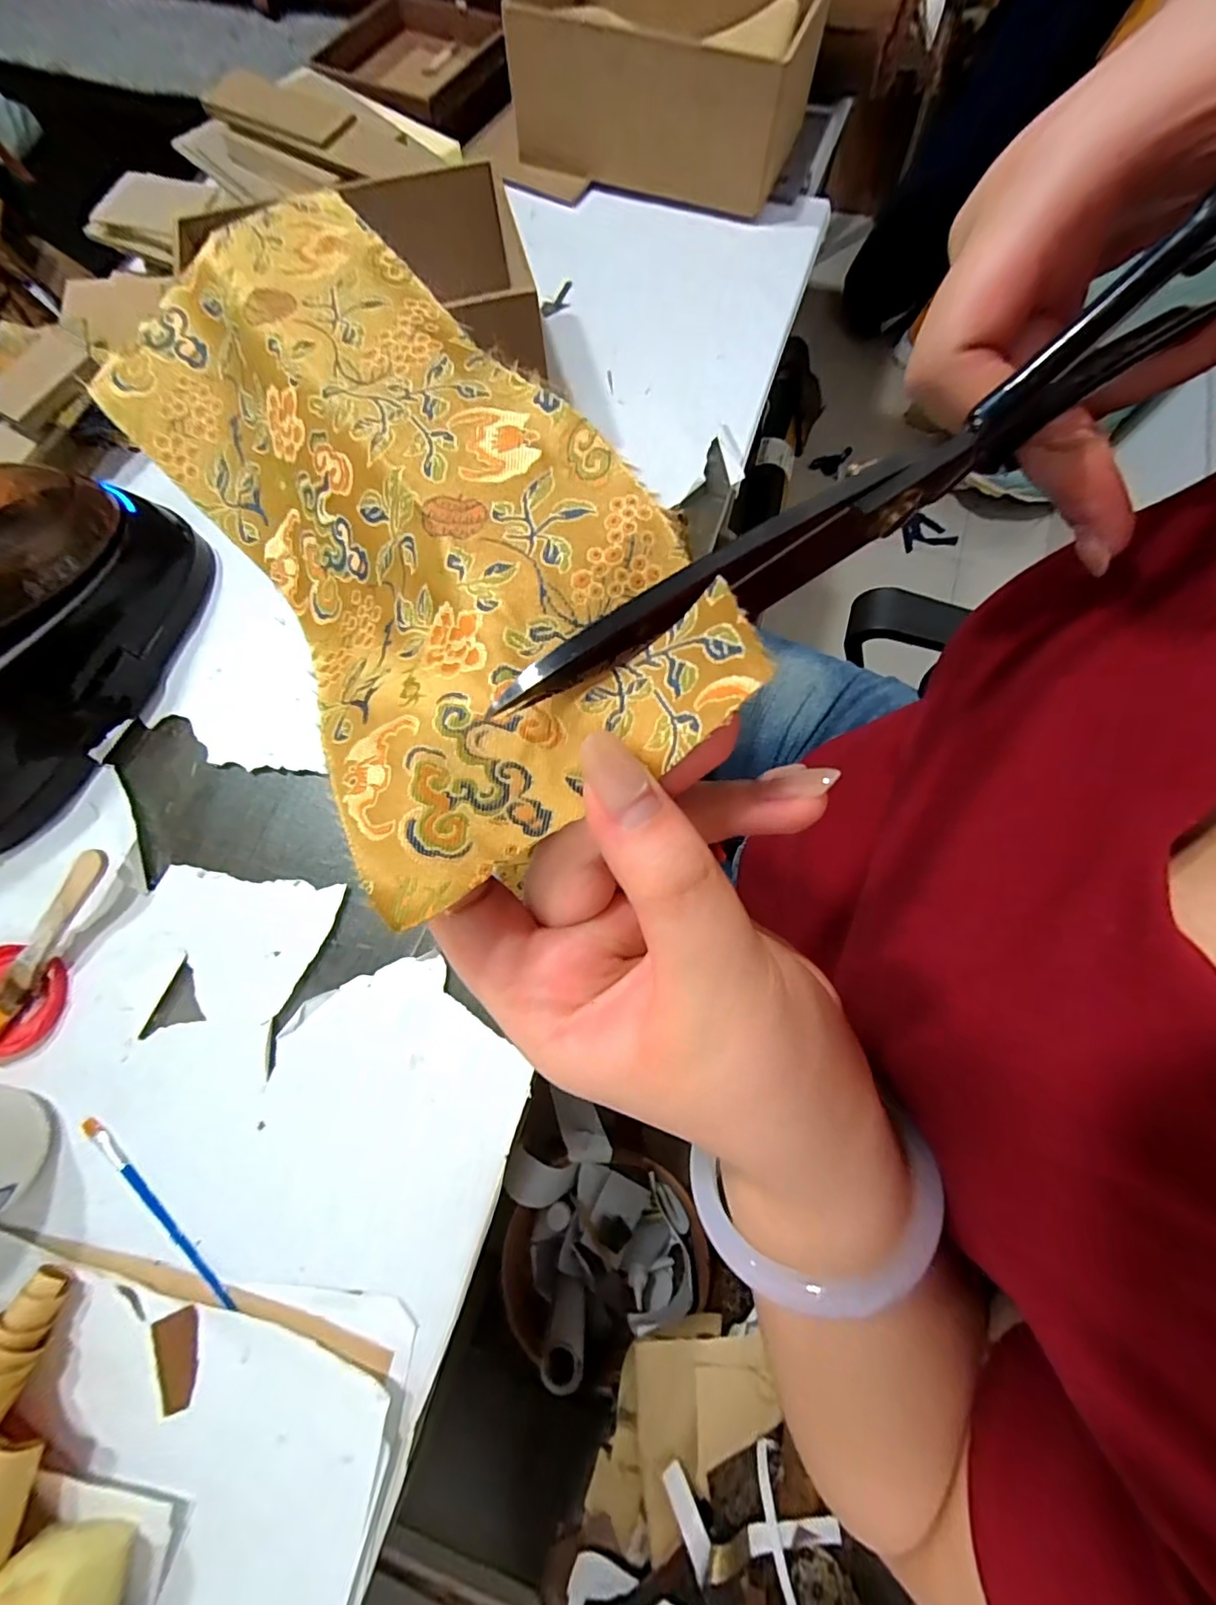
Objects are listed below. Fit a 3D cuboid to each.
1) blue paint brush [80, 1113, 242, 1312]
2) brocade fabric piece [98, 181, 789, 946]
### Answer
[{"bbox_3d":[-0.267,0.241,0.321,0.144,0.006,0.010,37,78,11],"label":"blue paint brush"},{"bbox_3d":[-0.058,-0.079,0.146,0.097,0.037,0.202,-33,75,-8],"label":"brocade fabric piece"}]

